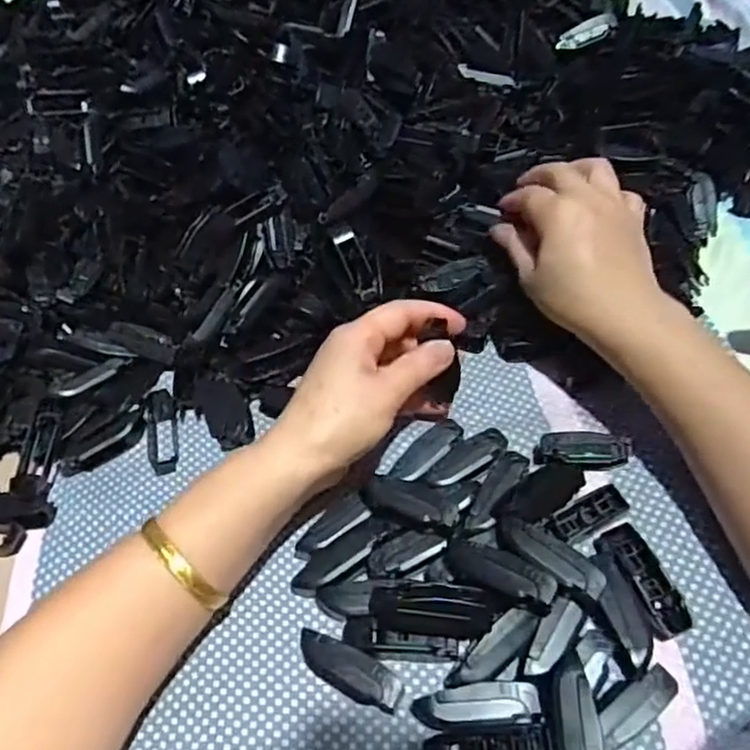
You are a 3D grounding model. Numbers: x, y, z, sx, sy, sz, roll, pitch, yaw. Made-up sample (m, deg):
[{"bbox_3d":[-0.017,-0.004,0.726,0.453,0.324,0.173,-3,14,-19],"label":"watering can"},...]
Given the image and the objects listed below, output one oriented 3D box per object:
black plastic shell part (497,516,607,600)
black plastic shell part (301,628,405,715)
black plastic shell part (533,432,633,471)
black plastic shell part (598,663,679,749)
[{"bbox_3d":[0.082,0.086,0.310,0.058,0.012,0.018,28,60,37],"label":"black plastic shell part"},{"bbox_3d":[-0.013,0.141,0.308,0.052,0.017,0.018,21,60,22],"label":"black plastic shell part"},{"bbox_3d":[0.116,0.043,0.360,0.051,0.018,0.017,0,55,9],"label":"black plastic shell part"},{"bbox_3d":[0.114,0.146,0.284,0.044,0.014,0.014,-31,56,-14],"label":"black plastic shell part"}]

